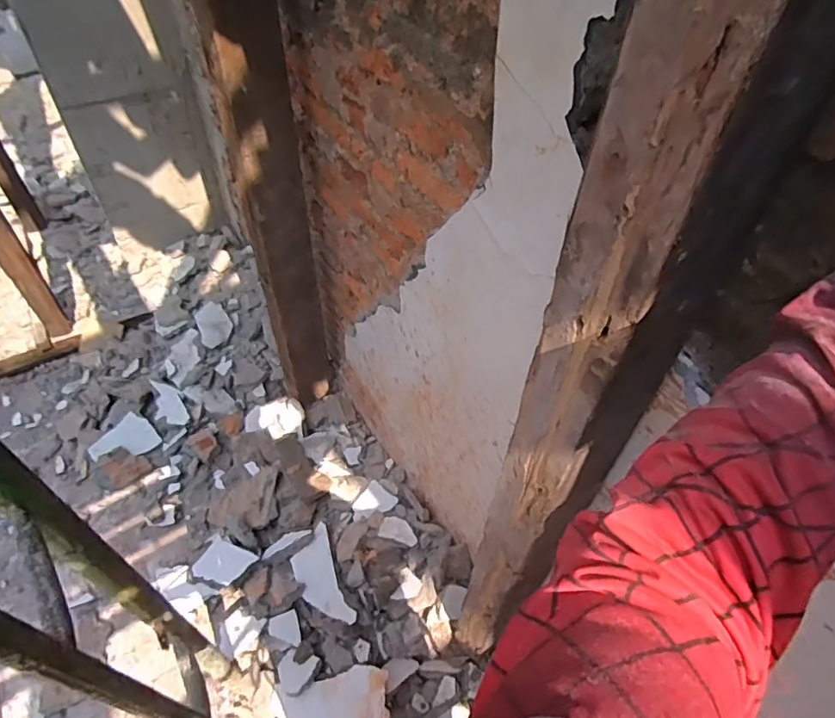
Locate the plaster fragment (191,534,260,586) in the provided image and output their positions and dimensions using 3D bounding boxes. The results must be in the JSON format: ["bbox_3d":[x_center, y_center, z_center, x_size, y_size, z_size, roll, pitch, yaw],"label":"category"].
[{"bbox_3d":[-0.465,0.487,1.338,0.147,0.030,0.109,9,42,17],"label":"plaster fragment"}]

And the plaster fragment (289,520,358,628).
[{"bbox_3d":[-0.229,0.519,1.293,0.097,0.032,0.233,-17,54,-18],"label":"plaster fragment"}]

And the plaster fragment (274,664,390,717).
[{"bbox_3d":[-0.185,0.735,1.161,0.253,0.046,0.119,-17,52,3],"label":"plaster fragment"}]

